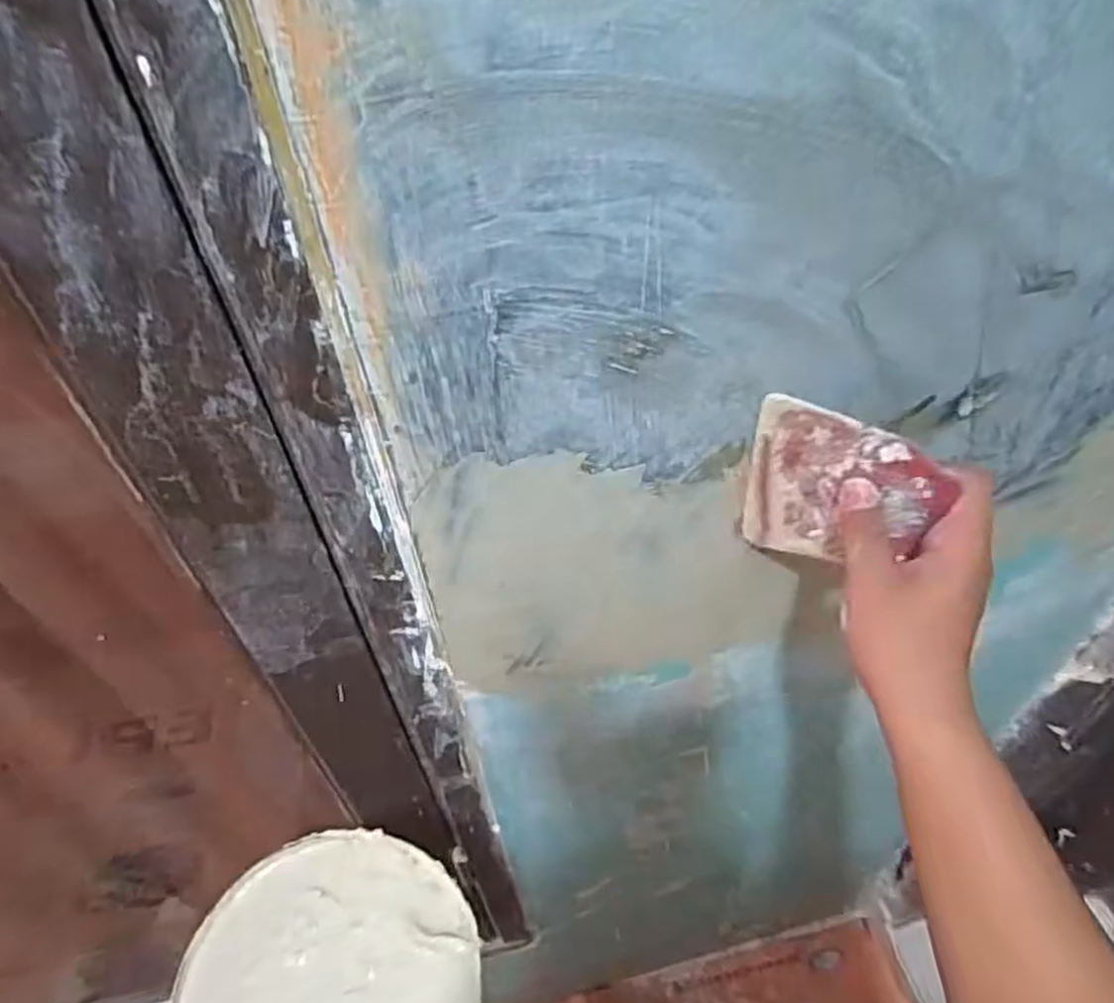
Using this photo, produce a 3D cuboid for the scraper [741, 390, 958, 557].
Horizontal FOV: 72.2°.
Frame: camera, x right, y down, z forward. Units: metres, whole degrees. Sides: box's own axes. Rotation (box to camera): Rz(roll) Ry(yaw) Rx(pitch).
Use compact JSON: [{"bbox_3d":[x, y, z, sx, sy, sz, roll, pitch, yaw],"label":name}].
[{"bbox_3d":[0.154,-0.003,0.419,0.097,0.111,0.010,18,51,19],"label":"scraper"}]

